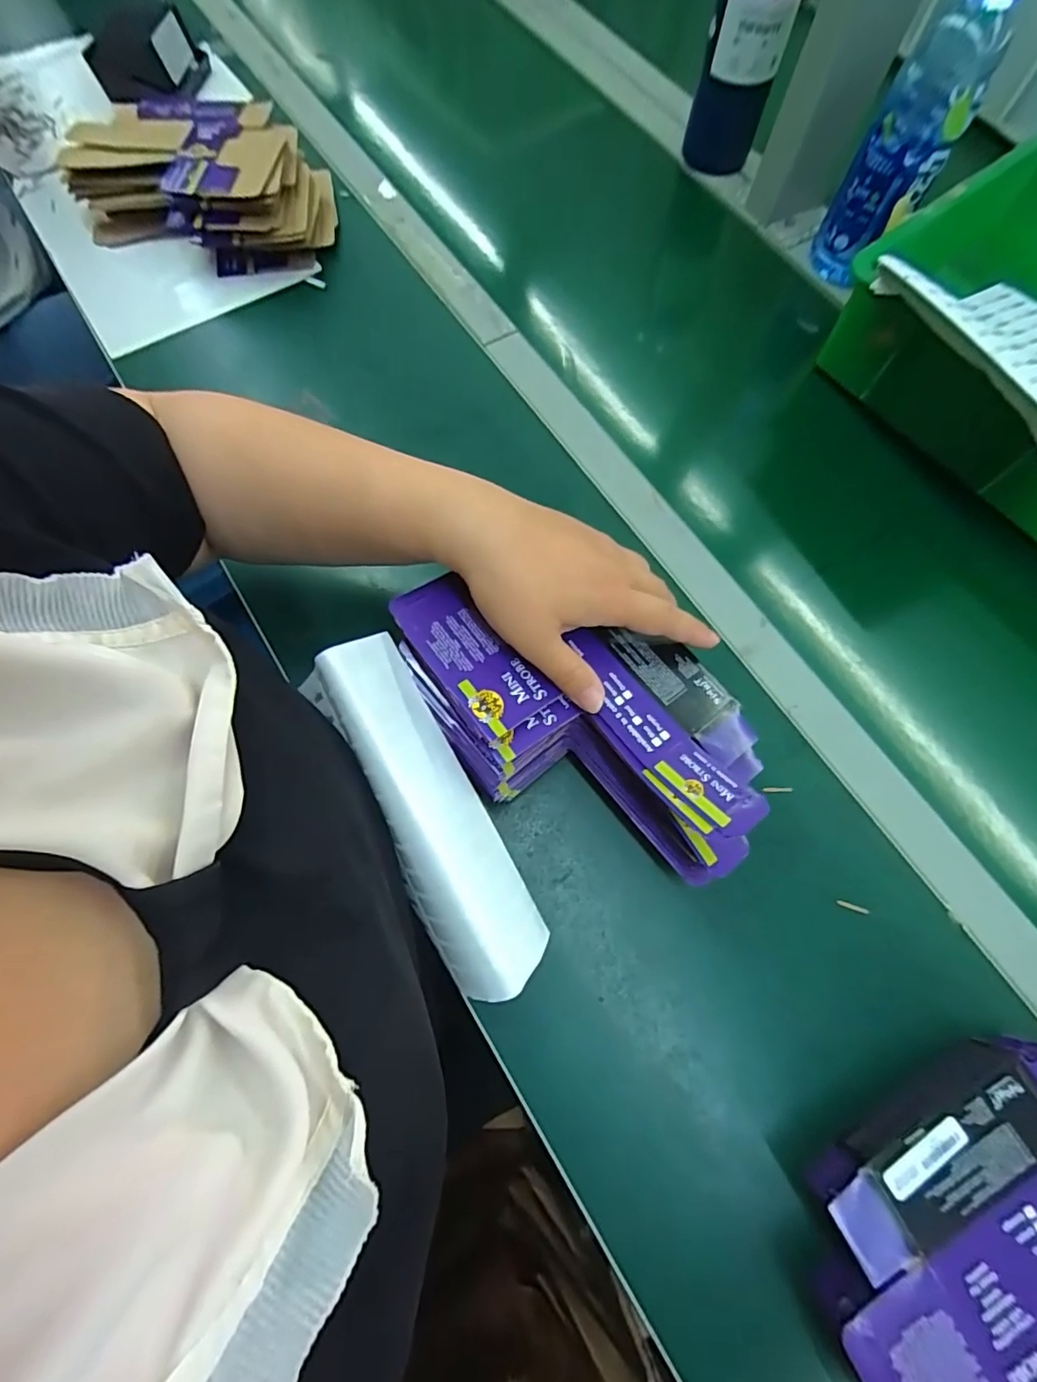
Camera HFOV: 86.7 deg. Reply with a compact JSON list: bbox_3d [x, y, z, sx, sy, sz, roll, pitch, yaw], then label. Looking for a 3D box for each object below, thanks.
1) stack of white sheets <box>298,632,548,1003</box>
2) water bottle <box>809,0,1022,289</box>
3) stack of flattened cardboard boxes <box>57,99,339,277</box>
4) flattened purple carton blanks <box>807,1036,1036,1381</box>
[{"bbox_3d":[-0.053,0.073,0.319,0.060,0.044,0.212,-27,92,-9],"label":"stack of white sheets"},{"bbox_3d":[0.333,-0.469,0.474,0.071,0.216,0.056,25,72,7],"label":"water bottle"},{"bbox_3d":[-0.306,-0.490,0.535,0.242,0.065,0.127,15,71,3],"label":"stack of flattened cardboard boxes"},{"bbox_3d":[0.260,0.288,0.293,0.221,0.047,0.149,-31,73,-10],"label":"flattened purple carton blanks"}]

